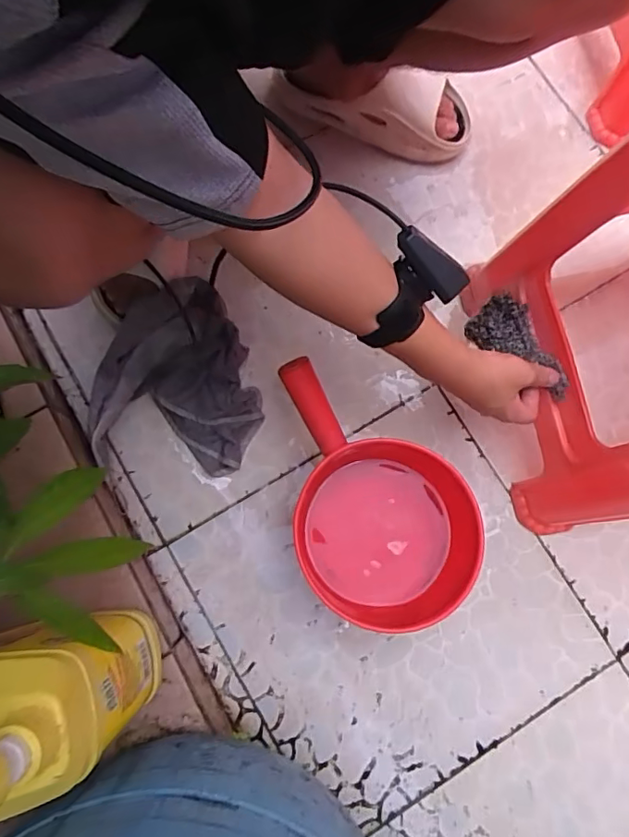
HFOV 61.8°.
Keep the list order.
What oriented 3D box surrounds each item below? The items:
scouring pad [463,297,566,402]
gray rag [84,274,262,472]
[{"bbox_3d":[0.219,-0.074,0.556,0.064,0.031,0.128,-35,68,-7],"label":"scouring pad"},{"bbox_3d":[-0.179,-0.050,0.648,0.201,0.075,0.247,-10,79,-3],"label":"gray rag"}]

